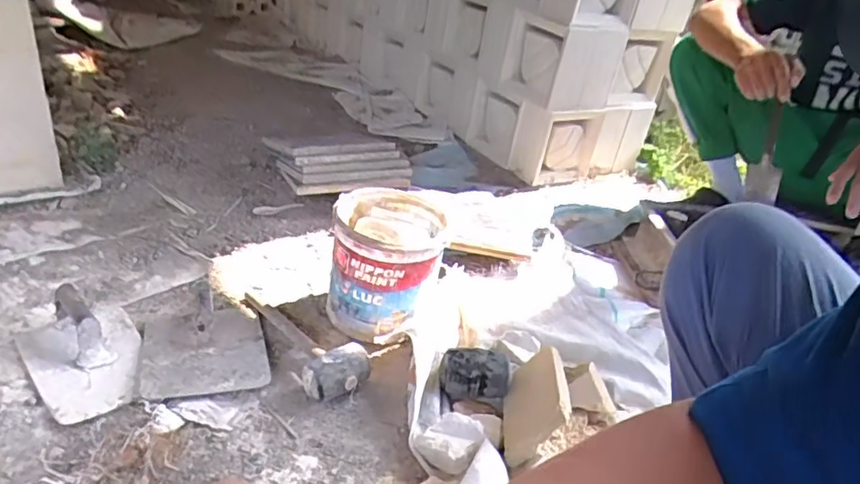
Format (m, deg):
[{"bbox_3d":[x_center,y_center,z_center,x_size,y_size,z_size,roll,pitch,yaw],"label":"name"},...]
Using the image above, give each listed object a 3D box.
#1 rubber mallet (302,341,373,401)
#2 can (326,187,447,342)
[{"bbox_3d":[-0.131,0.189,0.833,0.059,0.066,0.090,27,35,30],"label":"rubber mallet"},{"bbox_3d":[-0.073,0.036,0.968,0.174,0.182,0.181,6,30,-4],"label":"can"}]

